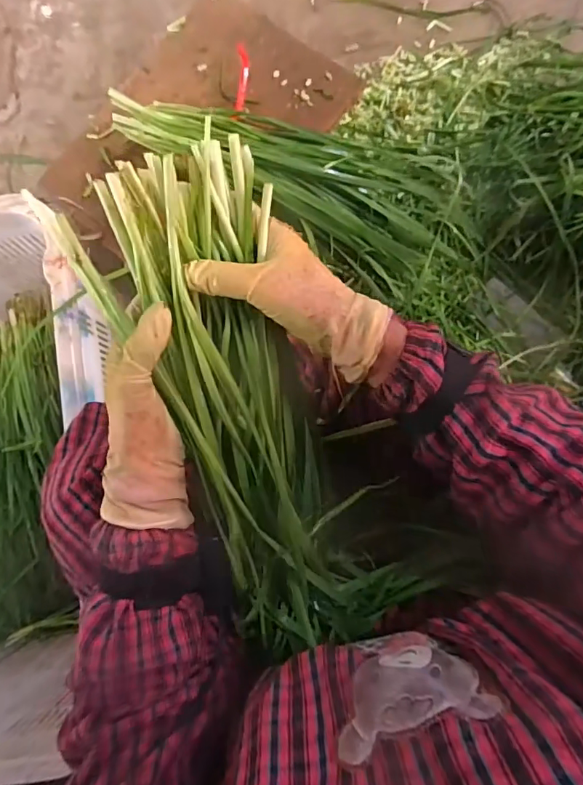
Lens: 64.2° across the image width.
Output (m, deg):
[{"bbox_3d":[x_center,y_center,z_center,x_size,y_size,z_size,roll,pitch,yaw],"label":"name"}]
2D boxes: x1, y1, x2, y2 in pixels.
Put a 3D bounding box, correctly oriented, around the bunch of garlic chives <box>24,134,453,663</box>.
[{"bbox_3d":[-0.026,0.027,0.354,0.141,0.089,0.381,-18,109,4],"label":"bunch of garlic chives"}]

